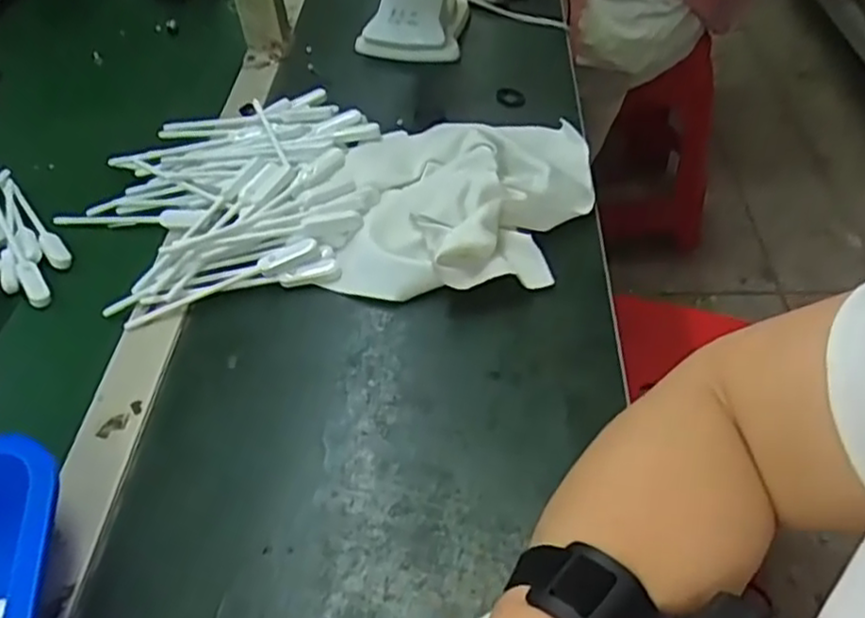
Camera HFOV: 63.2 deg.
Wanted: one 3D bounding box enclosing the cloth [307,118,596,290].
[{"bbox_3d":[0.023,-0.091,0.535,0.191,0.043,0.204,3,47,8],"label":"cloth"}]

